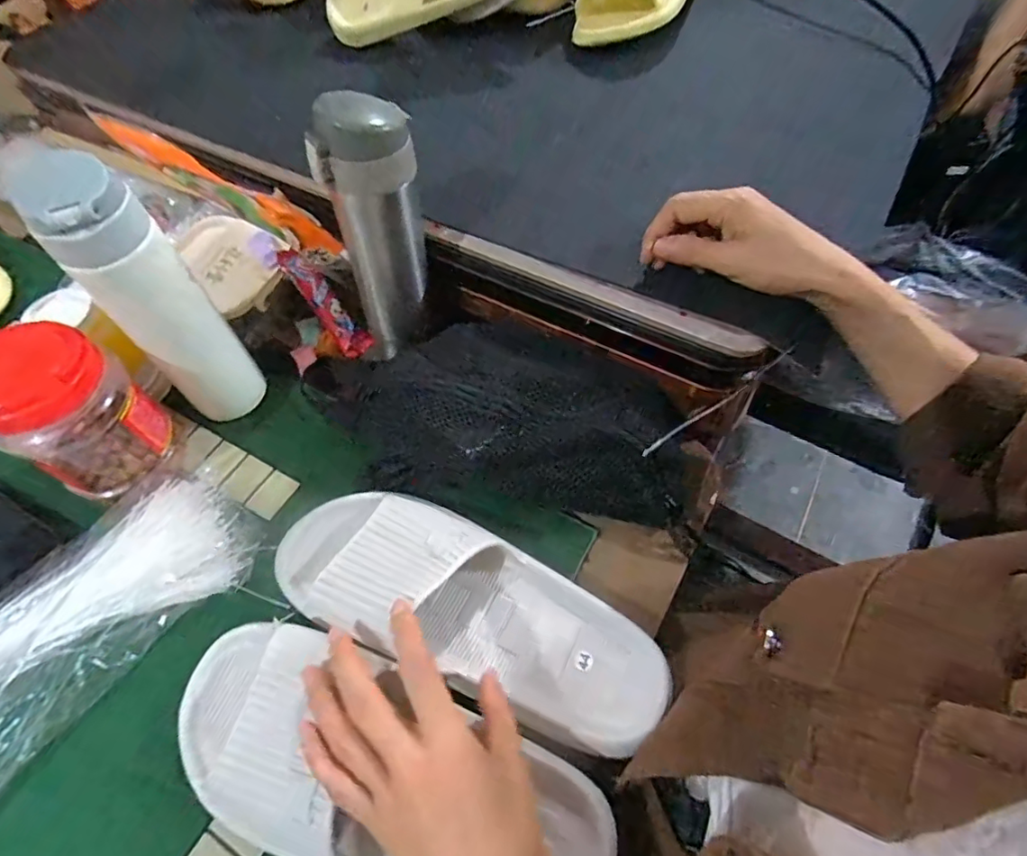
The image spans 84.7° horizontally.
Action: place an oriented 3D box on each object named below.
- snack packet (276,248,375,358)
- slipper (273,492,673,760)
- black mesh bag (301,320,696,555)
[{"bbox_3d":[-0.178,-0.120,0.532,0.027,0.022,0.113,-42,105,-20],"label":"snack packet"},{"bbox_3d":[-0.033,0.116,0.383,0.280,0.061,0.101,23,63,10],"label":"slipper"},{"bbox_3d":[-0.019,-0.016,0.483,0.344,0.042,0.152,11,82,10],"label":"black mesh bag"}]

